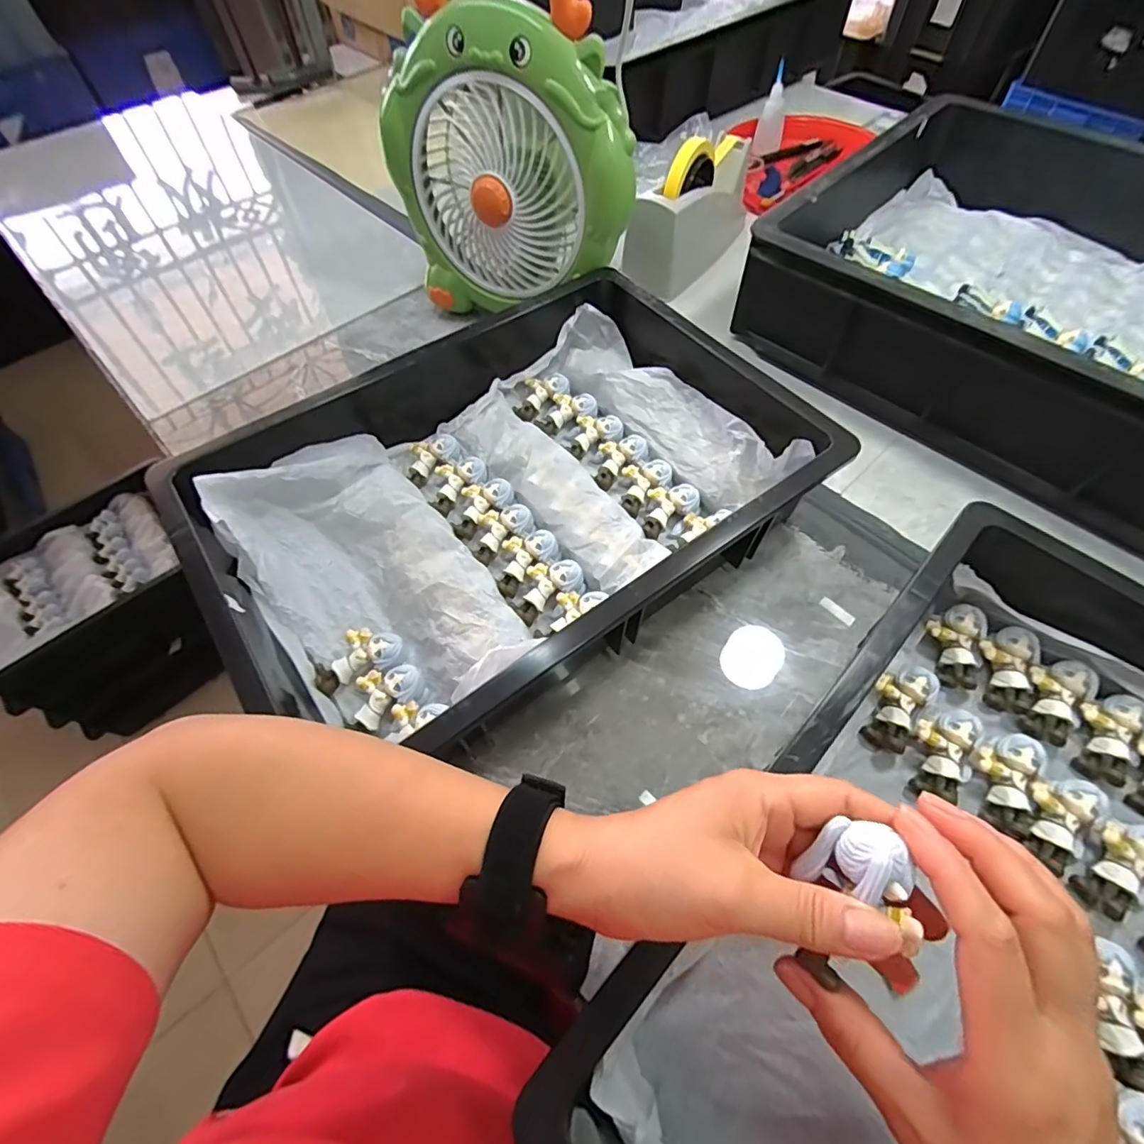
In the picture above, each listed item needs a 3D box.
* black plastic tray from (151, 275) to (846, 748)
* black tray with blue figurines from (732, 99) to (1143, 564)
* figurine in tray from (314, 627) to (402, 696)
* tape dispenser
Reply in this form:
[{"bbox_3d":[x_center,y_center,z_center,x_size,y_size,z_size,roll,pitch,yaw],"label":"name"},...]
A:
[{"bbox_3d":[-0.051,-0.073,0.445,0.448,0.088,0.327,-33,64,-17],"label":"black plastic tray"},{"bbox_3d":[0.501,-0.246,0.525,0.570,0.129,0.420,39,68,22],"label":"black tray with blue figurines"},{"bbox_3d":[-0.158,0.061,0.399,0.063,0.019,0.035,-19,60,-10],"label":"figurine in tray"},{"bbox_3d":[0.145,-0.437,0.644,0.076,0.116,0.198,31,65,19],"label":"tape dispenser"}]

